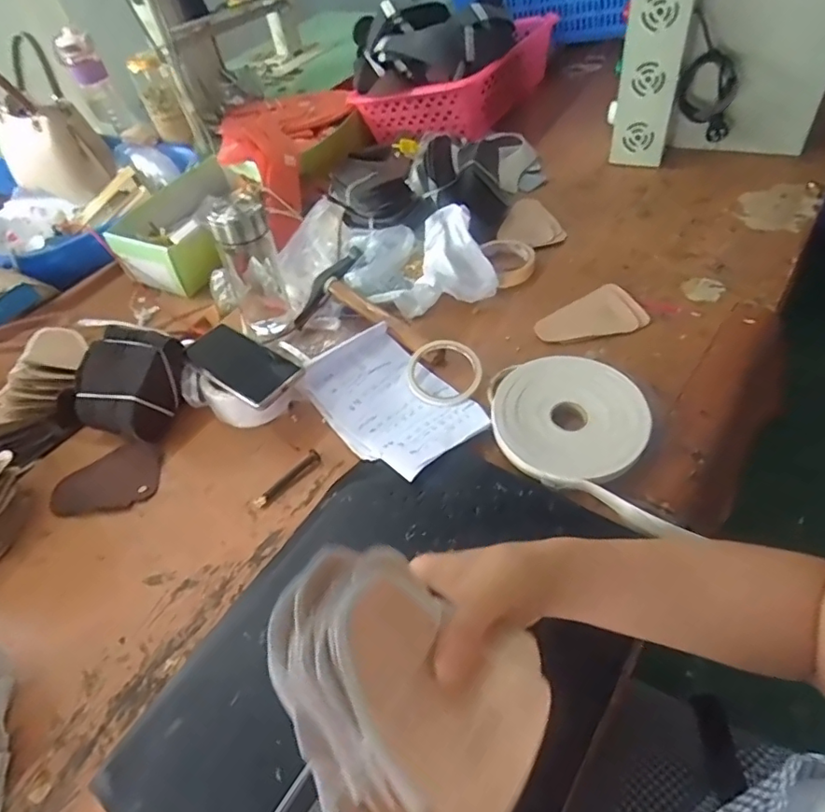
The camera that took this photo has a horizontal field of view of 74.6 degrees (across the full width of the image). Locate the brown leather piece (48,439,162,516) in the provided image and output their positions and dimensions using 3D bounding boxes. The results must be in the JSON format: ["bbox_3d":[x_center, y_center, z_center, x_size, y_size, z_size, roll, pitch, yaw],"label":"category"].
[{"bbox_3d":[-0.364,0.087,0.644,0.126,0.010,0.089,-15,49,-3],"label":"brown leather piece"}]

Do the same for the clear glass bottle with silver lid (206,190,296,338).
[{"bbox_3d":[-0.205,-0.177,0.708,0.072,0.183,0.053,-23,49,-10],"label":"clear glass bottle with silver lid"}]

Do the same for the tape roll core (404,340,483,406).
[{"bbox_3d":[0.038,-0.039,0.668,0.094,0.027,0.091,-8,49,3],"label":"tape roll core"}]

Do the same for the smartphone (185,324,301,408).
[{"bbox_3d":[-0.208,-0.053,0.663,0.160,0.011,0.076,29,60,30],"label":"smartphone"}]

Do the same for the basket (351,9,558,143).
[{"bbox_3d":[0.098,-0.712,1.162,0.282,0.130,0.457,20,55,25],"label":"basket"}]

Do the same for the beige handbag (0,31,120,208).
[{"bbox_3d":[-0.803,-0.599,1.168,0.175,0.266,0.216,-40,54,-23],"label":"beige handbag"}]

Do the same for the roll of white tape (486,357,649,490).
[{"bbox_3d":[0.170,0.012,0.582,0.161,0.022,0.138,-18,70,-6],"label":"roll of white tape"}]

